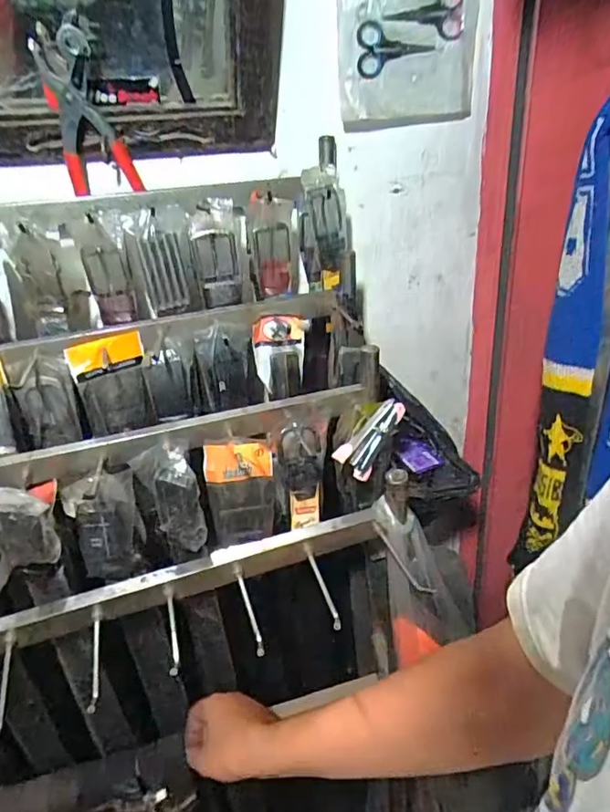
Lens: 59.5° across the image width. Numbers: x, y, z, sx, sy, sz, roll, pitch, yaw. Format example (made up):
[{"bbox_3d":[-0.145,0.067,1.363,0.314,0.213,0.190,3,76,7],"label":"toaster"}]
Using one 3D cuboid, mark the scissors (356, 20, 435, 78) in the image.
[{"bbox_3d":[0.116,-0.460,0.688,0.109,0.058,0.014,-16,30,-22],"label":"scissors"}]

